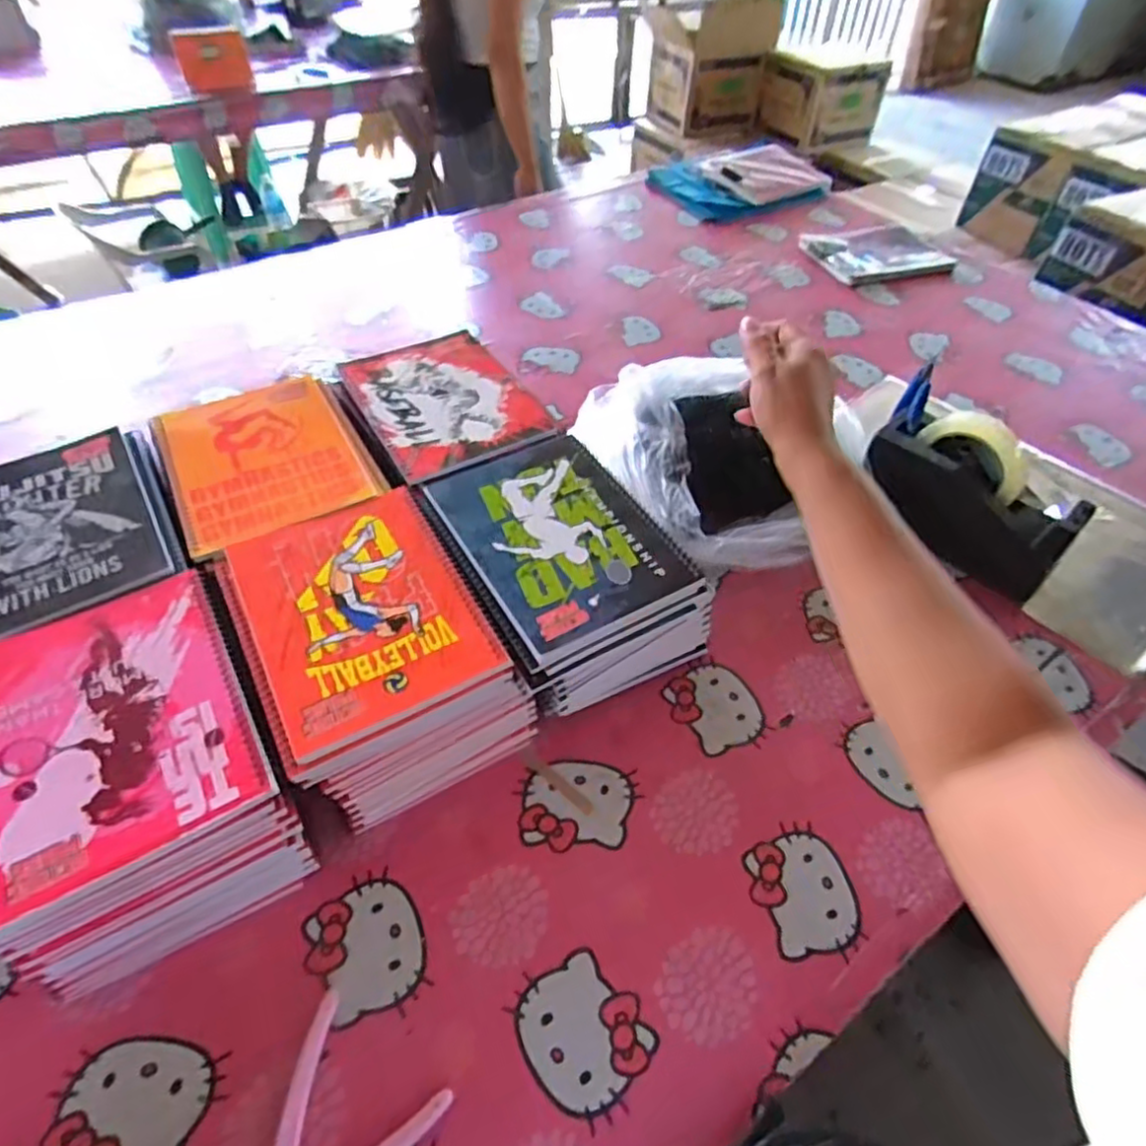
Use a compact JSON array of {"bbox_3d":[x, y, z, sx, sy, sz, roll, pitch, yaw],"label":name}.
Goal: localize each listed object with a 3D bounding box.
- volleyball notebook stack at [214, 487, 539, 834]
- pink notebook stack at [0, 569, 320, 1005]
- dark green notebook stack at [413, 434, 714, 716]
[{"bbox_3d":[-0.155,0.063,0.528,0.162,0.117,0.209,-24,55,-21],"label":"volleyball notebook stack"},{"bbox_3d":[-0.297,0.137,0.462,0.168,0.118,0.210,-23,55,-21],"label":"pink notebook stack"},{"bbox_3d":[-0.014,0.008,0.579,0.170,0.118,0.223,-30,57,-25],"label":"dark green notebook stack"}]

